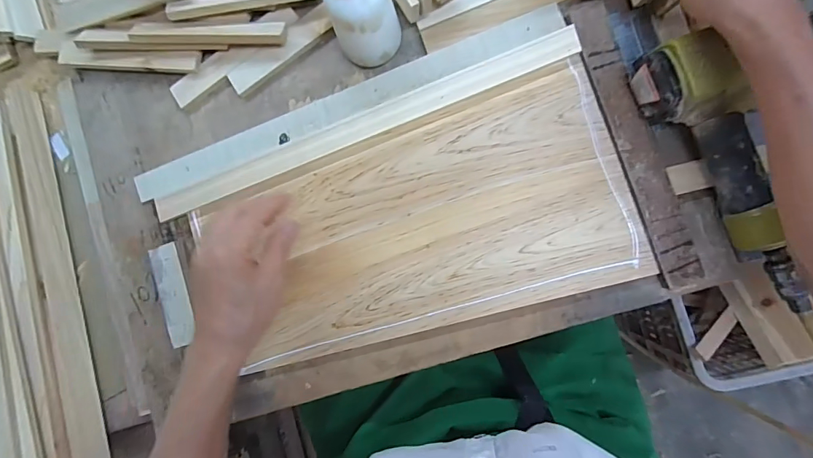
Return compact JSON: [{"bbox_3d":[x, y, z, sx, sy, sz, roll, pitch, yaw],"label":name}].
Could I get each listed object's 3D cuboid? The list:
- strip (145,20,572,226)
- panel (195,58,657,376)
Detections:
[{"bbox_3d":[-0.045,-0.098,0.425,0.439,0.014,0.028,-21,86,6],"label":"strip"},{"bbox_3d":[0.019,-0.002,0.420,0.382,0.014,0.201,-18,86,6],"label":"panel"}]

